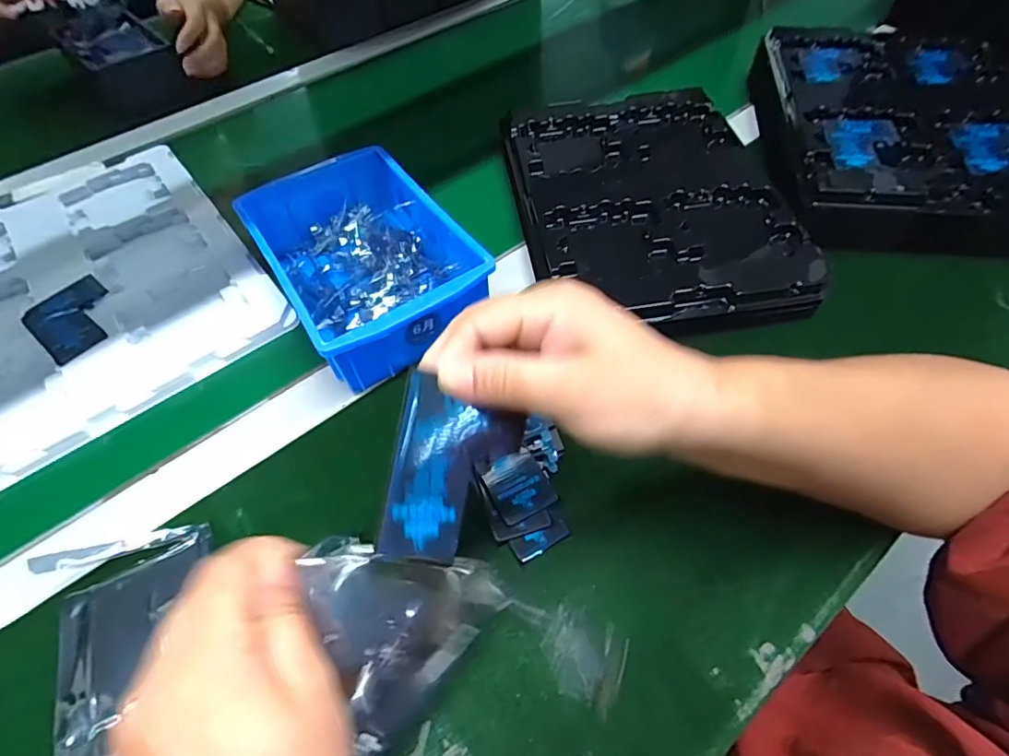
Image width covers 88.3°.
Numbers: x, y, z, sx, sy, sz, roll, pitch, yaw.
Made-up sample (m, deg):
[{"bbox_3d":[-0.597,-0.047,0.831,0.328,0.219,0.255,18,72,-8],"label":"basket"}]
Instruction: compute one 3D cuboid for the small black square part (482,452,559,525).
[{"bbox_3d":[0.008,0.067,0.319,0.035,0.004,0.039,-26,57,-14],"label":"small black square part"}]

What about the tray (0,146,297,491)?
[{"bbox_3d":[-0.376,-0.080,0.446,0.273,0.020,0.336,-34,61,-18],"label":"tray"}]

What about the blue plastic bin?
[{"bbox_3d":[-0.109,-0.095,0.408,0.130,0.061,0.201,-30,60,-16],"label":"blue plastic bin"}]

